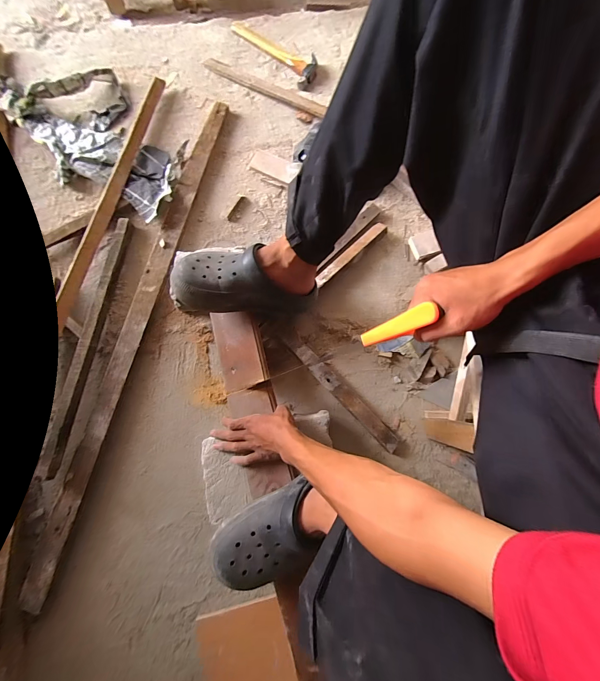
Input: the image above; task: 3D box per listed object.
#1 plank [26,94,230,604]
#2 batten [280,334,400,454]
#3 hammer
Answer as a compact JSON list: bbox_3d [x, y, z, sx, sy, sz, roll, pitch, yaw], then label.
[{"bbox_3d":[-0.358,-0.062,0.648,0.072,0.028,1.115,14,79,2],"label":"plank"},{"bbox_3d":[0.083,0.102,0.628,0.040,0.027,0.330,-42,82,-8],"label":"batten"},{"bbox_3d":[-0.065,-0.804,0.805,0.288,0.026,0.095,43,82,7],"label":"hammer"}]

